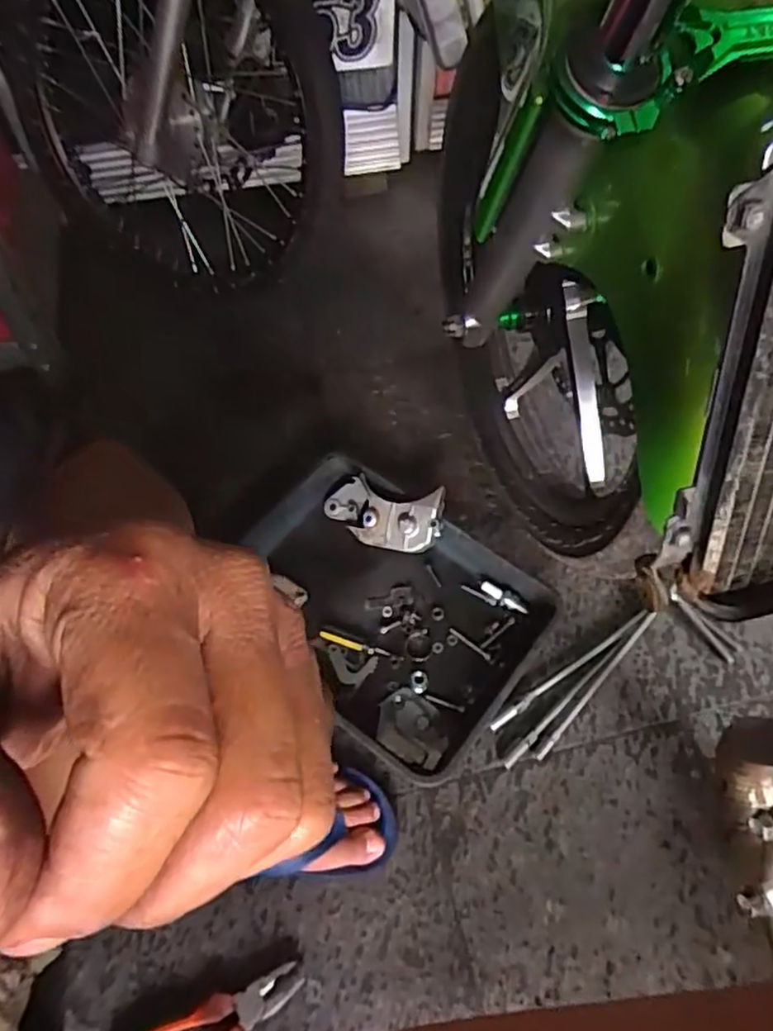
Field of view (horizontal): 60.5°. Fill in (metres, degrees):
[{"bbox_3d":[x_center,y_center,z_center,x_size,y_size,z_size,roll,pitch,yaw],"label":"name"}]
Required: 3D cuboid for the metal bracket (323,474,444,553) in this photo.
[{"bbox_3d":[-0.003,-0.002,0.822,0.143,0.032,0.086,16,96,25],"label":"metal bracket"}]

